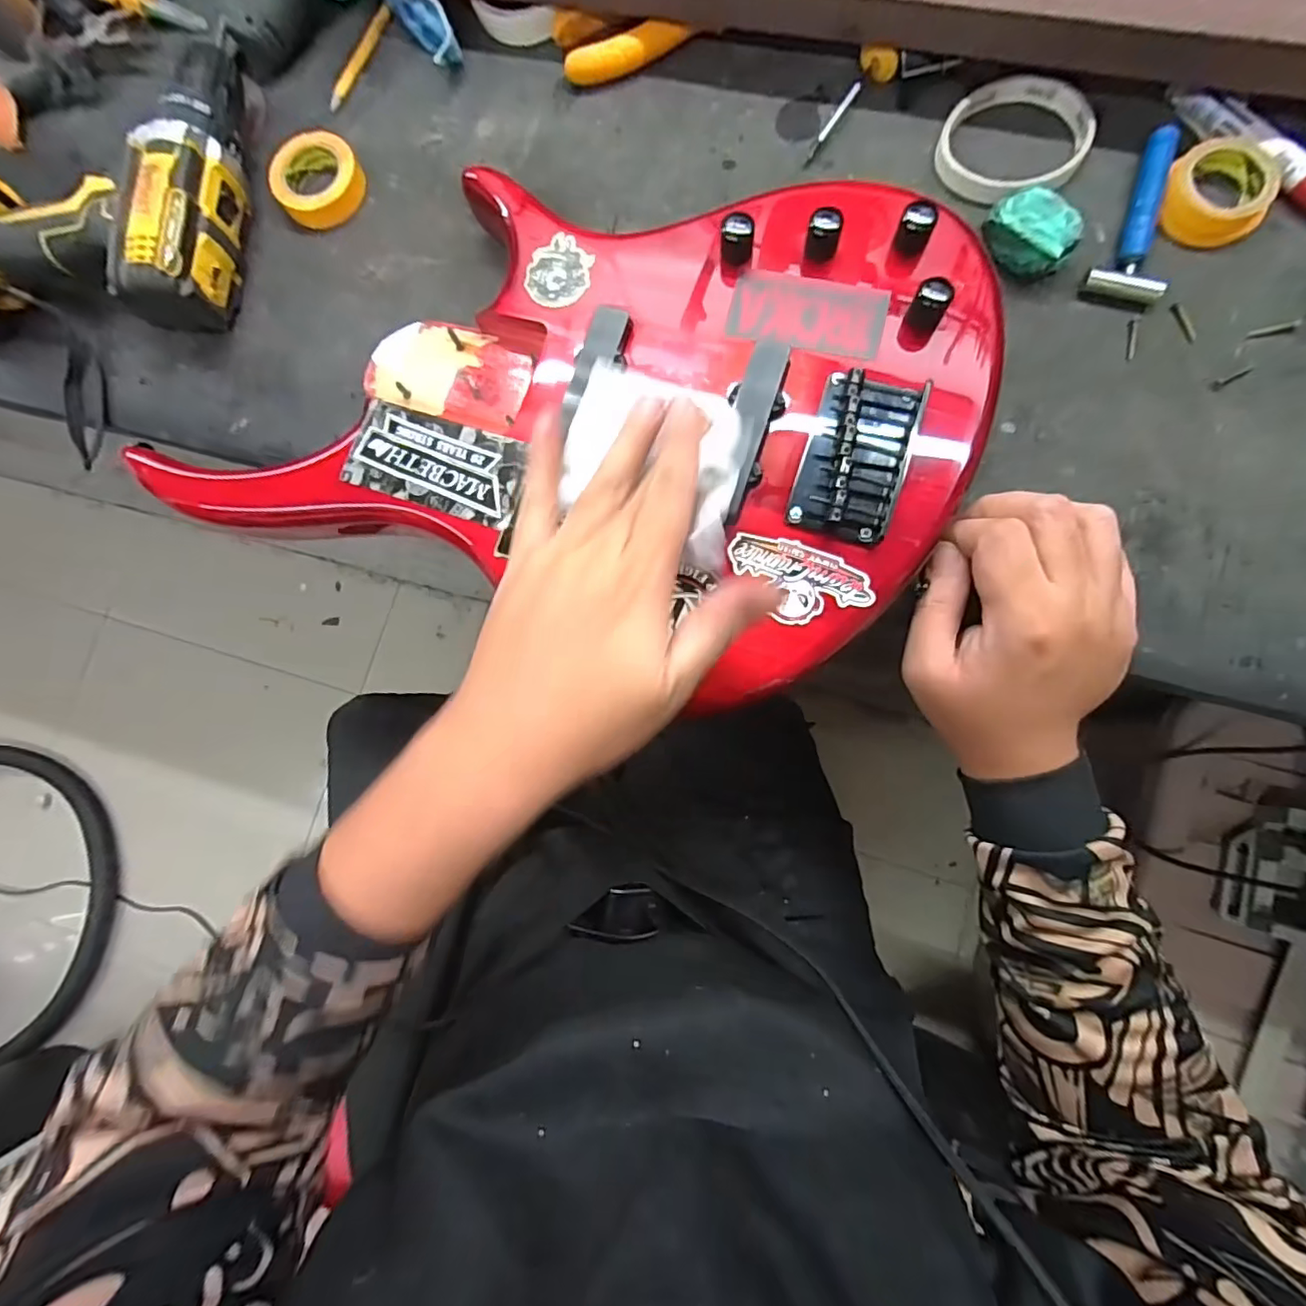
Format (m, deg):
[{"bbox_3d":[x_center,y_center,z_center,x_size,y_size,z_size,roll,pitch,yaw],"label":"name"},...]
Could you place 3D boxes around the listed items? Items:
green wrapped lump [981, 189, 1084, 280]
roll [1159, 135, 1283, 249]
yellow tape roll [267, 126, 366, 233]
[{"bbox_3d":[0.219,-0.244,0.330,0.032,0.020,0.048,-43,81,-2],"label":"green wrapped lump"},{"bbox_3d":[0.326,-0.267,0.331,0.060,0.018,0.057,-1,82,5],"label":"roll"},{"bbox_3d":[-0.230,-0.326,0.390,0.058,0.016,0.056,-1,82,5],"label":"yellow tape roll"}]

